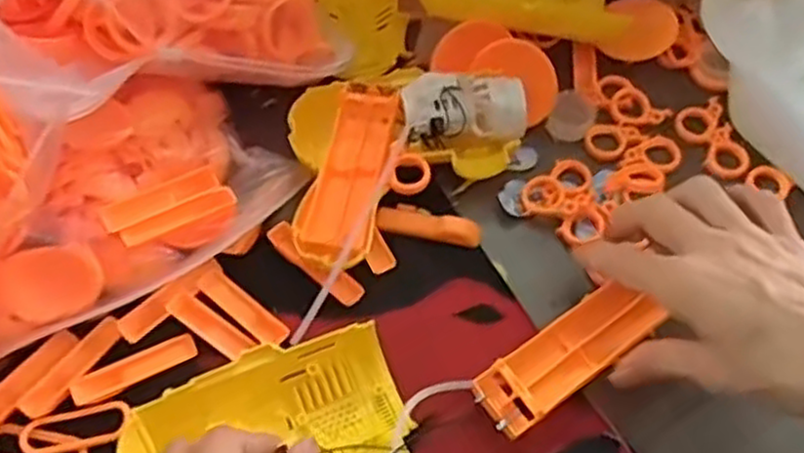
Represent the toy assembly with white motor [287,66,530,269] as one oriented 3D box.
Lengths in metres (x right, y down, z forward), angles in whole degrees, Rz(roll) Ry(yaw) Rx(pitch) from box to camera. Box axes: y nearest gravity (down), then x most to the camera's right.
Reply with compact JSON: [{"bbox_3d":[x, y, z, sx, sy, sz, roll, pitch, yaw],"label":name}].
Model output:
[{"bbox_3d":[-0.009,-0.050,0.441,0.152,0.037,0.102,-34,65,-18],"label":"toy assembly with white motor"}]

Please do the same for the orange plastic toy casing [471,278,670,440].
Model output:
[{"bbox_3d":[0.082,0.064,0.379,0.097,0.019,0.036,-33,64,-15],"label":"orange plastic toy casing"}]

